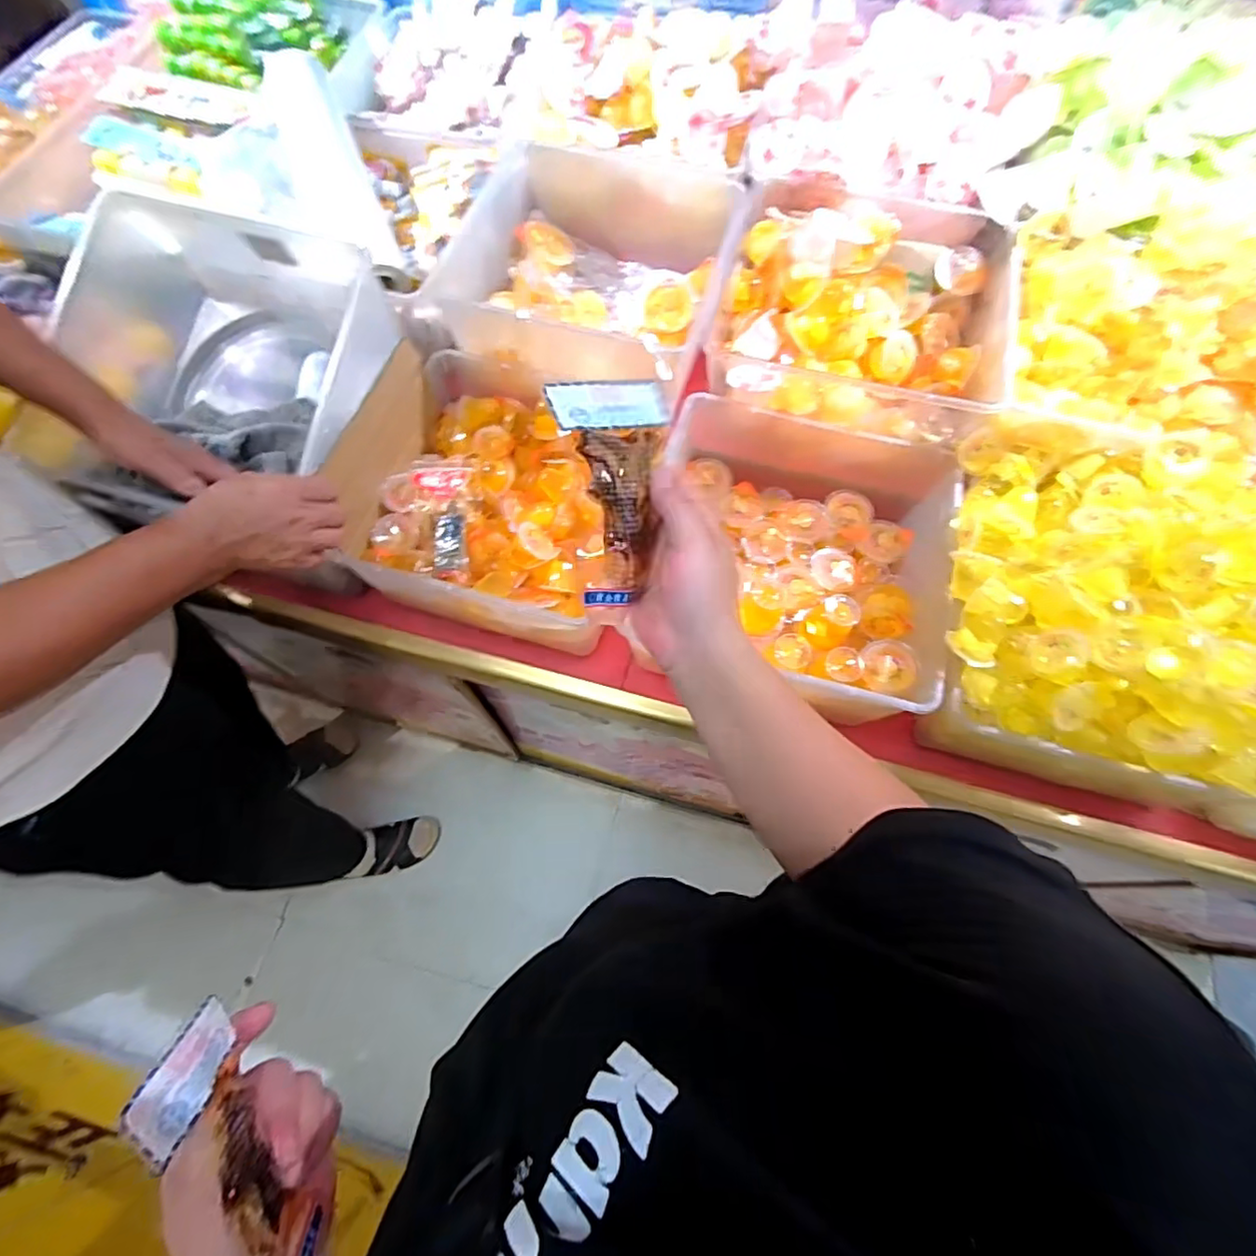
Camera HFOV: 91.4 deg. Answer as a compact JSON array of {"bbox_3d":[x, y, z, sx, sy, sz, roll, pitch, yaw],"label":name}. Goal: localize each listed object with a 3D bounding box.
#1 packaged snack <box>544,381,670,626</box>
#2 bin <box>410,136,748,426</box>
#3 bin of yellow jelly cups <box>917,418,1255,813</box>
[{"bbox_3d":[0.002,-0.069,0.330,0.015,0.121,0.079,5,20,43],"label":"packaged snack"},{"bbox_3d":[-0.045,-0.417,0.740,0.312,0.122,0.307,15,67,7],"label":"bin"},{"bbox_3d":[0.457,-0.027,0.566,0.304,0.132,0.310,13,67,6],"label":"bin of yellow jelly cups"}]

